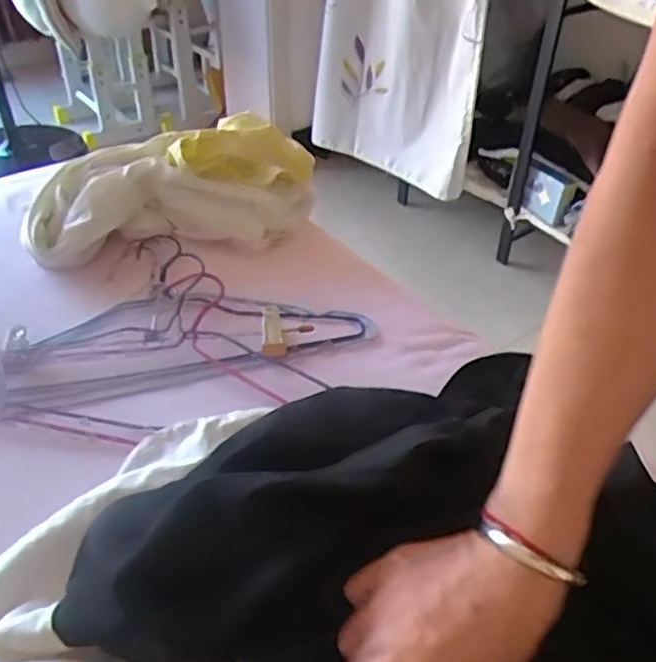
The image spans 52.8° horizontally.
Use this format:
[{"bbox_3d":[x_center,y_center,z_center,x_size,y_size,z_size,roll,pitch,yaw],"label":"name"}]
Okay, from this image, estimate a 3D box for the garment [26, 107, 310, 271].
[{"bbox_3d":[-0.170,-0.168,0.748,0.329,0.090,0.156,-12,41,-17],"label":"garment"}]

